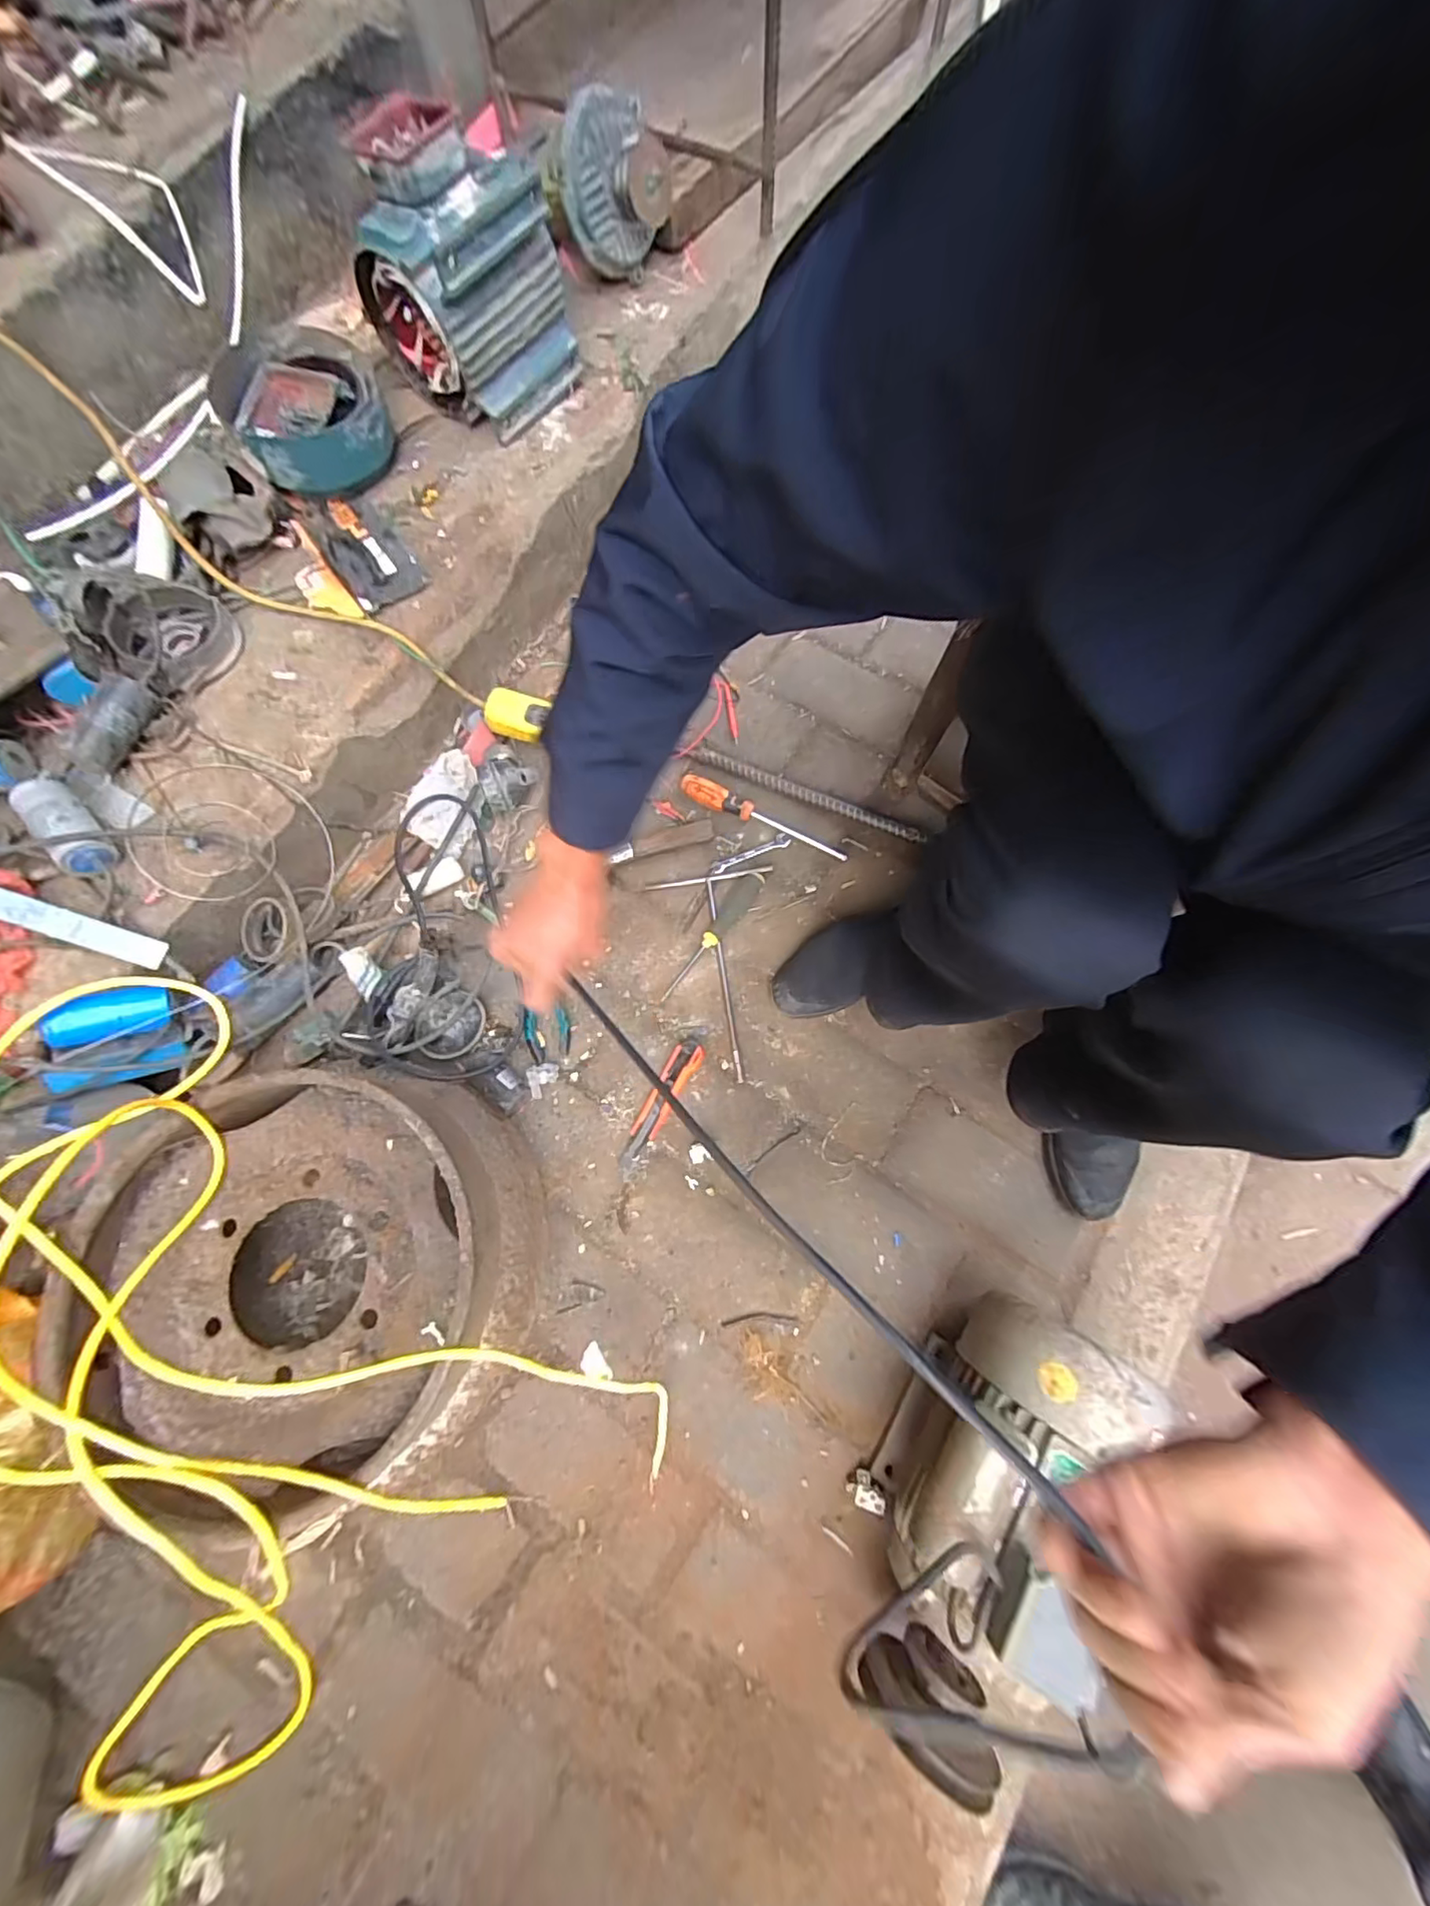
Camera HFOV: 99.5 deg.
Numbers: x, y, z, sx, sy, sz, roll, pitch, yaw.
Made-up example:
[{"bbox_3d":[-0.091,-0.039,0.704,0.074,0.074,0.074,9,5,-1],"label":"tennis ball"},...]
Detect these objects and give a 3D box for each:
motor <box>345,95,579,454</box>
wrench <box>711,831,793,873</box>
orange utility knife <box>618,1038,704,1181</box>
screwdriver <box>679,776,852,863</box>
[{"bbox_3d":[-0.315,-0.835,0.755,0.189,0.229,0.184,37,79,11],"label":"motor"},{"bbox_3d":[0.051,-0.139,0.837,0.113,0.011,0.019,-21,76,-6],"label":"wrench"},{"bbox_3d":[-0.069,0.185,0.737,0.035,0.021,0.176,30,76,7],"label":"orange utility knife"},{"bbox_3d":[0.066,-0.183,0.833,0.245,0.025,0.033,28,76,7],"label":"screwdriver"}]

